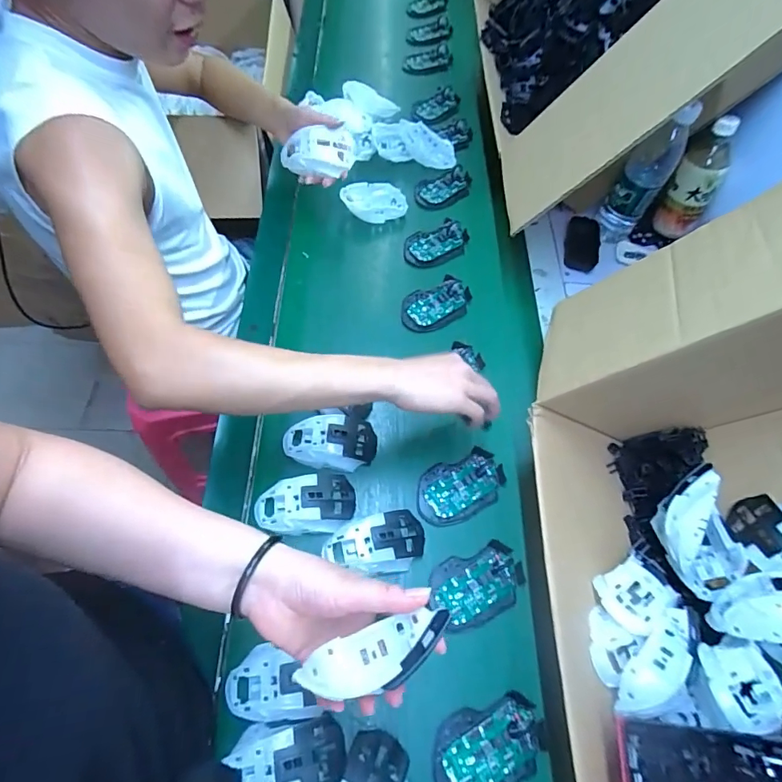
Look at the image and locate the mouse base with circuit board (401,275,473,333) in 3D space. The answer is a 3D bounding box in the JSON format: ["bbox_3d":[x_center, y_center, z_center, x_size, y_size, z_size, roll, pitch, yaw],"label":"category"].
[{"bbox_3d":[0.068,-0.134,0.701,0.112,0.017,0.072,-30,69,-17],"label":"mouse base with circuit board"}]

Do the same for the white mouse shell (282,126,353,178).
[{"bbox_3d":[-0.111,-0.358,0.693,0.107,0.043,0.064,-9,63,-7],"label":"white mouse shell"}]

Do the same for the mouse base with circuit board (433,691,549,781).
[{"bbox_3d":[0.097,0.349,0.447,0.112,0.014,0.070,-15,64,-10],"label":"mouse base with circuit board"}]

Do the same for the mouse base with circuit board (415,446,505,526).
[{"bbox_3d":[0.088,0.119,0.571,0.115,0.014,0.073,-19,65,-12],"label":"mouse base with circuit board"}]

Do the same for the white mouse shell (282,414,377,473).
[{"bbox_3d":[-0.077,0.067,0.578,0.116,0.038,0.071,-5,62,-5],"label":"white mouse shell"}]

